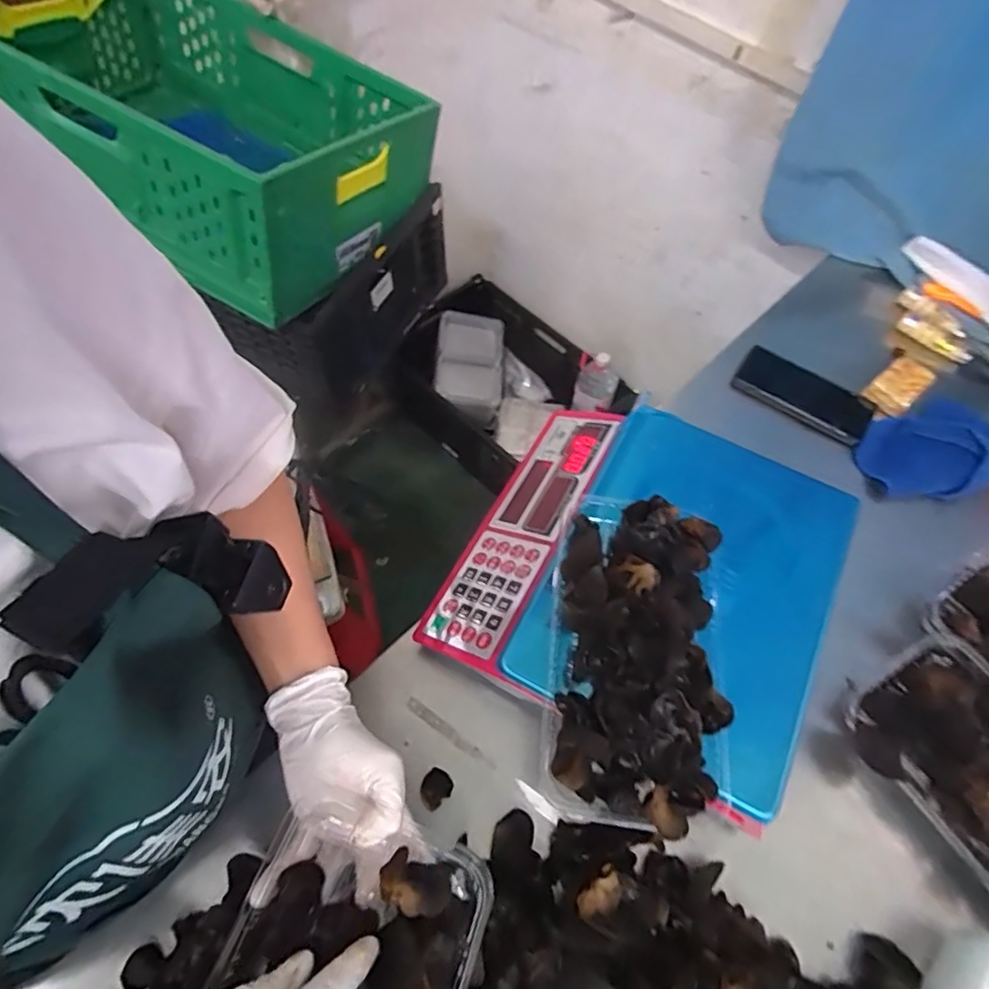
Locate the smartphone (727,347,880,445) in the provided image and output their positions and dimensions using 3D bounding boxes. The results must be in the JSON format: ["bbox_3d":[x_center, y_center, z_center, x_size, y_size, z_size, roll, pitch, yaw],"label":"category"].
[{"bbox_3d":[0.382,-0.124,0.709,0.158,0.015,0.080,33,64,15],"label":"smartphone"}]

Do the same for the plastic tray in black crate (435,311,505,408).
[{"bbox_3d":[-0.066,-0.368,1.554,0.176,0.066,0.296,3,61,-1],"label":"plastic tray in black crate"}]

